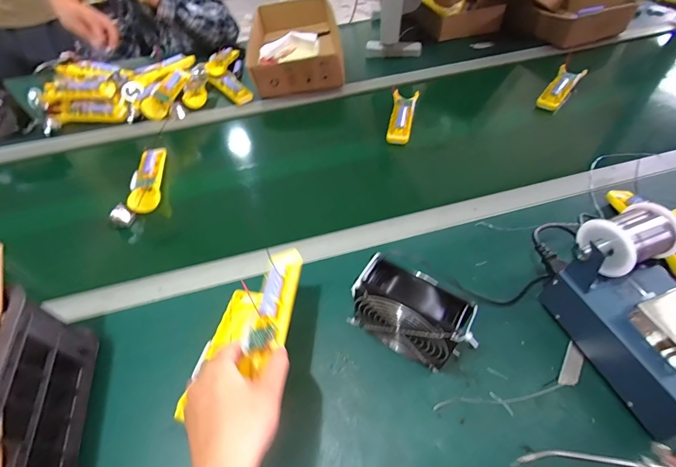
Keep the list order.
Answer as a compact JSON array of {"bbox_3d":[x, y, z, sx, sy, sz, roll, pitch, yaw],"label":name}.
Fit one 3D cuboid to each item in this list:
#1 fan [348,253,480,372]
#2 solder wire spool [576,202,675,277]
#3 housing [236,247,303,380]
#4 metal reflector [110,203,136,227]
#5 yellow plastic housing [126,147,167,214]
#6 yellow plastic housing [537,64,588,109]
[{"bbox_3d":[0.083,0.096,0.398,0.133,0.121,0.055,22,57,19],"label":"fan"},{"bbox_3d":[0.332,0.007,0.395,0.075,0.073,0.066,-21,54,-12],"label":"solder wire spool"},{"bbox_3d":[-0.070,0.080,0.387,0.043,0.021,0.146,7,53,8],"label":"housing"},{"bbox_3d":[-0.374,-0.030,0.592,0.026,0.030,0.035,32,60,25],"label":"metal reflector"},{"bbox_3d":[-0.359,-0.108,0.654,0.047,0.021,0.170,-9,52,-4],"label":"yellow plastic housing"},{"bbox_3d":[0.511,-0.335,0.784,0.057,0.034,0.150,32,60,25],"label":"yellow plastic housing"}]

